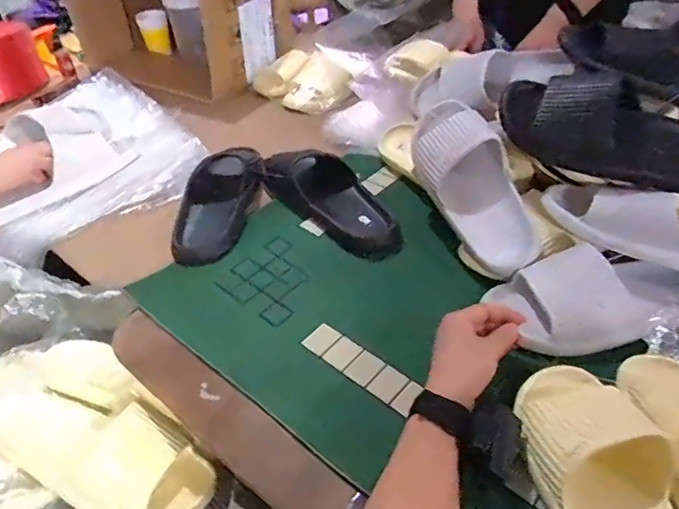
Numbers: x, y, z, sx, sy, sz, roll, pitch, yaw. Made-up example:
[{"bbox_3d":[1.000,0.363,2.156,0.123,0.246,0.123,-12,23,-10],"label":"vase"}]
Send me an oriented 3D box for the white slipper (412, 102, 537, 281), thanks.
[{"bbox_3d":[0.181,-0.099,0.688,0.118,0.084,0.265,-16,66,-14],"label":"white slipper"}]

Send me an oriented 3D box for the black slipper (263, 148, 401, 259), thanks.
[{"bbox_3d":[-0.013,-0.086,0.765,0.267,0.059,0.100,31,51,34],"label":"black slipper"}]

